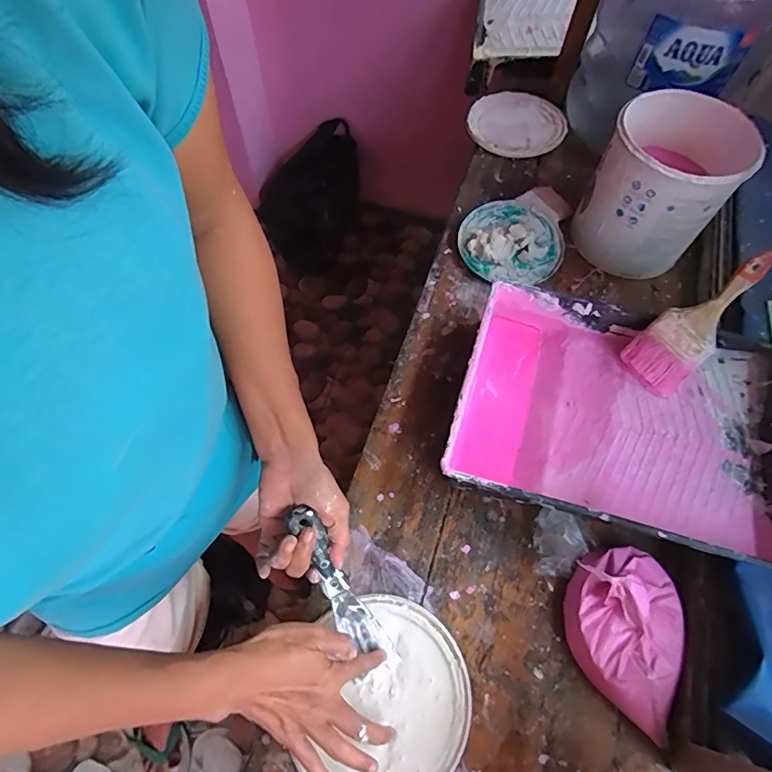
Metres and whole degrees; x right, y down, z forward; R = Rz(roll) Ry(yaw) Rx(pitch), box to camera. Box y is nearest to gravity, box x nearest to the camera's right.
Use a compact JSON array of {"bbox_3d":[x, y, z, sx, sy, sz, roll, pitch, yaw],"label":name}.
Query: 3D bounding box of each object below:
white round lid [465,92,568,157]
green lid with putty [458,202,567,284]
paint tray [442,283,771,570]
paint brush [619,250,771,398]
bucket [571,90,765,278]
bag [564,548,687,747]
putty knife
[{"bbox_3d":[0.242,-0.489,0.879,0.179,0.015,0.179,1,62,-1],"label":"white round lid"},{"bbox_3d":[0.193,-0.227,0.731,0.159,0.041,0.146,1,62,-1],"label":"green lid with putty"},{"bbox_3d":[0.264,0.042,0.567,0.350,0.084,0.272,18,63,8],"label":"paint tray"},{"bbox_3d":[0.377,-0.079,0.567,0.196,0.024,0.072,-46,70,7],"label":"paint brush"},{"bbox_3d":[0.388,-0.284,0.683,0.165,0.182,0.172,1,62,-1],"label":"bucket"},{"bbox_3d":[0.252,0.255,0.478,0.121,0.054,0.170,-11,63,-7],"label":"bag"},{"bbox_3d":[-0.041,0.199,0.446,0.033,0.201,0.013,-30,22,-15],"label":"putty knife"}]

